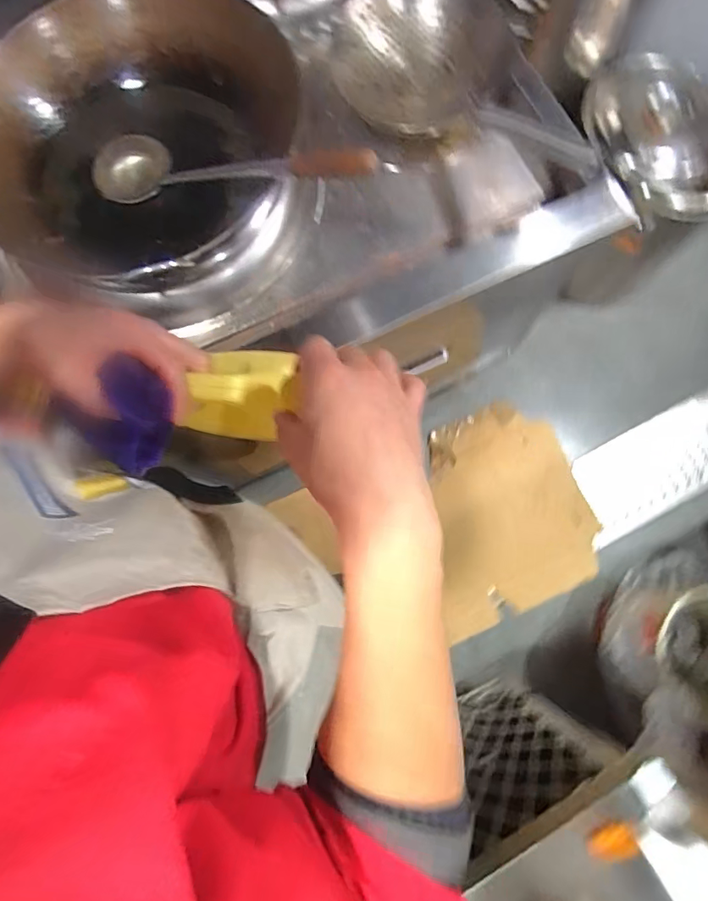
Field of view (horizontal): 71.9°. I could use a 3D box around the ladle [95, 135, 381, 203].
[{"bbox_3d":[-0.183,-0.402,0.682,0.513,0.054,0.115,15,76,29],"label":"ladle"}]

